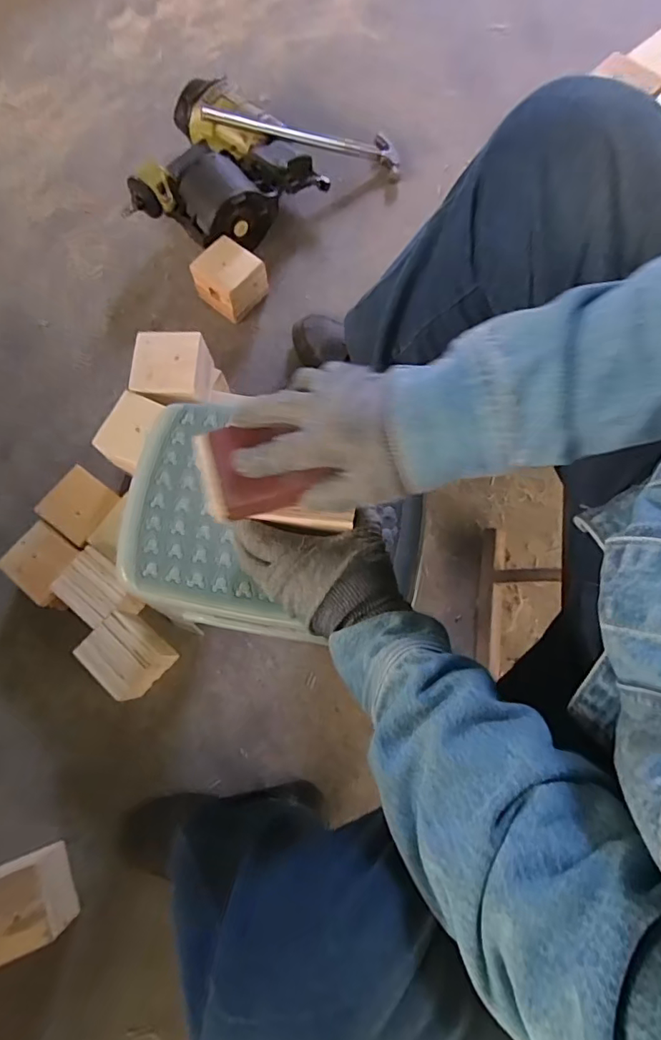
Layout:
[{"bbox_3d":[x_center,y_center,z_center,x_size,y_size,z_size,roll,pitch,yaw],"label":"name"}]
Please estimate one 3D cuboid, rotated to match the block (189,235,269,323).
[{"bbox_3d":[-0.174,-0.423,0.909,0.096,0.097,0.101,43,80,11],"label":"block"}]

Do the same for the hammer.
[{"bbox_3d":[-0.047,-0.709,0.957,0.367,0.024,0.084,-2,76,-20],"label":"hammer"}]

